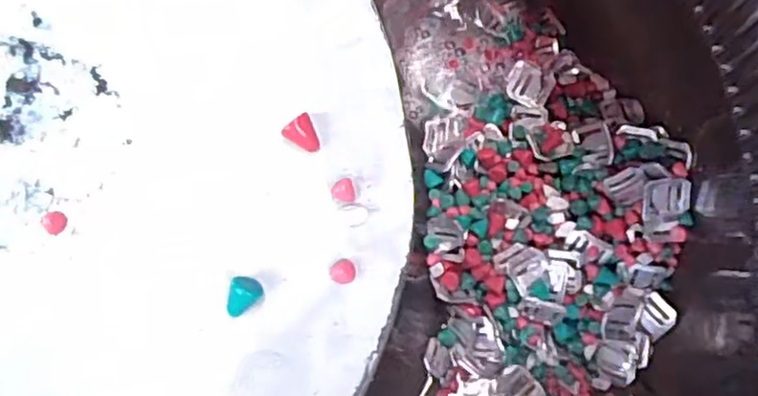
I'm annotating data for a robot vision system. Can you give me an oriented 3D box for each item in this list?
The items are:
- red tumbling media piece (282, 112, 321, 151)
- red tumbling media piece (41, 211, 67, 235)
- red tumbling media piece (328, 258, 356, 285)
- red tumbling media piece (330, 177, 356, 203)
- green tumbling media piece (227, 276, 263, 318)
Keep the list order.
[{"bbox_3d":[-0.034,-0.027,0.283,0.013,0.010,0.016,-20,78,-2],"label":"red tumbling media piece"},{"bbox_3d":[-0.142,0.010,0.284,0.011,0.004,0.010,0,79,1],"label":"red tumbling media piece"},{"bbox_3d":[-0.015,0.031,0.273,0.011,0.005,0.010,-1,78,3],"label":"red tumbling media piece"},{"bbox_3d":[-0.016,-0.003,0.278,0.010,0.007,0.011,-3,79,0],"label":"red tumbling media piece"},{"bbox_3d":[-0.055,0.041,0.268,0.014,0.010,0.016,-2,78,2],"label":"green tumbling media piece"}]

